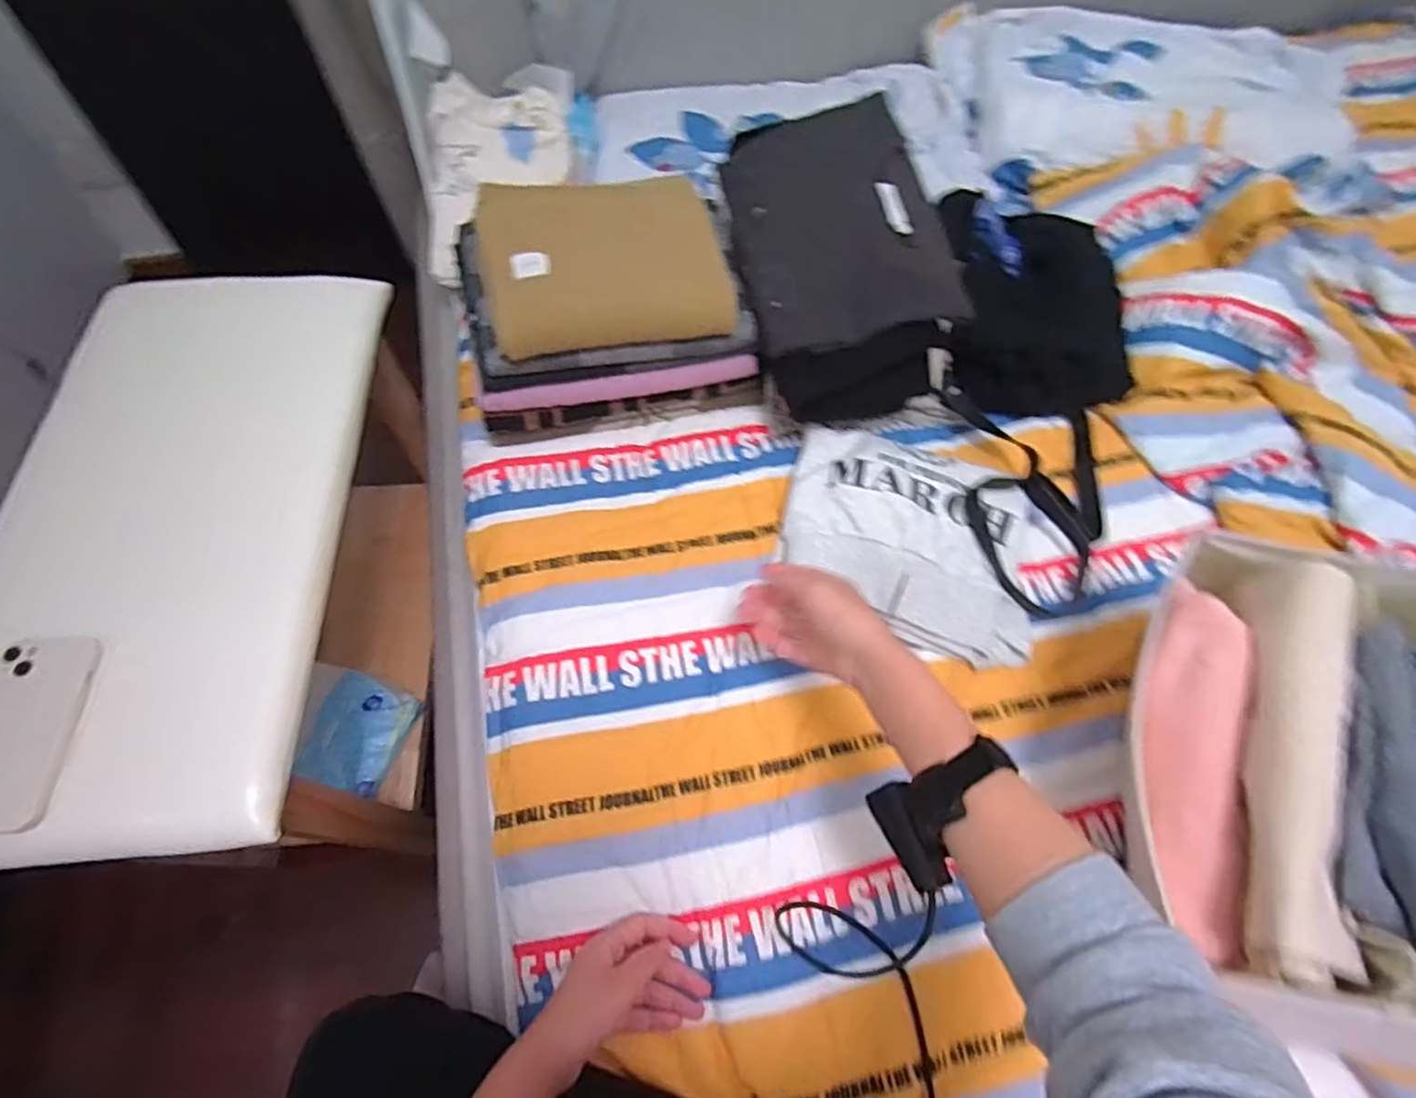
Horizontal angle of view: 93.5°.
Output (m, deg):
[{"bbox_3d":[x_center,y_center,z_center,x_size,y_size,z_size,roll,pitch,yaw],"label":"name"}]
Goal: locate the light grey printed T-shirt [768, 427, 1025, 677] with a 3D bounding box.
[{"bbox_3d":[0.217,-0.011,0.710,0.281,0.055,0.215,19,64,8],"label":"light grey printed T-shirt"}]

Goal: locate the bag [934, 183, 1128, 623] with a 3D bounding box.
[{"bbox_3d":[0.376,-0.199,0.776,0.245,0.109,0.538,12,63,4],"label":"bag"}]

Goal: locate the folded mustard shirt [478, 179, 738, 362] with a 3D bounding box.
[{"bbox_3d":[-0.107,-0.295,0.682,0.240,0.037,0.175,-11,82,-11],"label":"folded mustard shirt"}]

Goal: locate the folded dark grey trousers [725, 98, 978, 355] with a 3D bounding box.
[{"bbox_3d":[0.138,-0.360,0.727,0.214,0.078,0.272,-12,66,-3],"label":"folded dark grey trousers"}]

